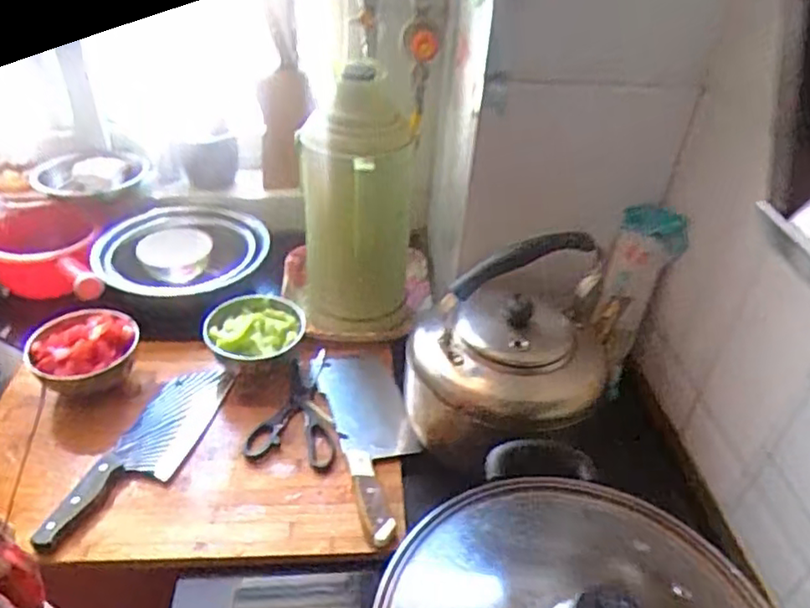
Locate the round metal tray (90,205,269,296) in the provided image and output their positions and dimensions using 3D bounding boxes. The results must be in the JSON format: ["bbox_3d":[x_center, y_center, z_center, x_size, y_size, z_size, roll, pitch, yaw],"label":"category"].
[{"bbox_3d":[-0.370,-0.092,1.070,0.261,0.050,0.261,-7,41,-14],"label":"round metal tray"}]

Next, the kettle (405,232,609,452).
[{"bbox_3d":[0.127,0.046,0.771,0.240,0.230,0.194,9,40,5],"label":"kettle"}]

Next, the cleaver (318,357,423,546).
[{"bbox_3d":[-0.041,0.164,0.835,0.101,0.023,0.328,-9,32,-16],"label":"cleaver"}]

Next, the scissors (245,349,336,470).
[{"bbox_3d":[-0.153,0.142,0.843,0.109,0.018,0.198,-4,40,-11],"label":"scissors"}]

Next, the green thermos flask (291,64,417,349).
[{"bbox_3d":[-0.072,-0.141,0.946,0.163,0.363,0.195,0,40,-6],"label":"green thermos flask"}]

